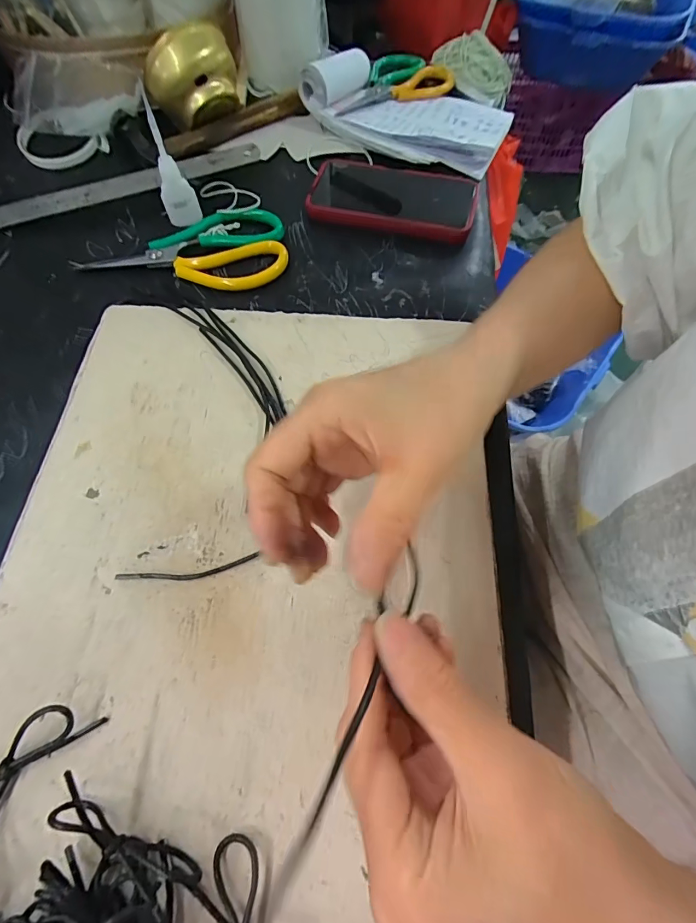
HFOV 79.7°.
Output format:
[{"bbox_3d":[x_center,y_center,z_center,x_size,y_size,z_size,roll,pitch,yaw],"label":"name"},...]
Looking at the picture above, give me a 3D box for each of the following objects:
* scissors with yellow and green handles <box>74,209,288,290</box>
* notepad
[{"bbox_3d":[-0.152,-0.202,0.395,0.183,0.013,0.093,-2,64,-1],"label":"scissors with yellow and green handles"},{"bbox_3d":[0.071,-0.412,0.476,0.227,0.042,0.151,17,66,8],"label":"notepad"}]

